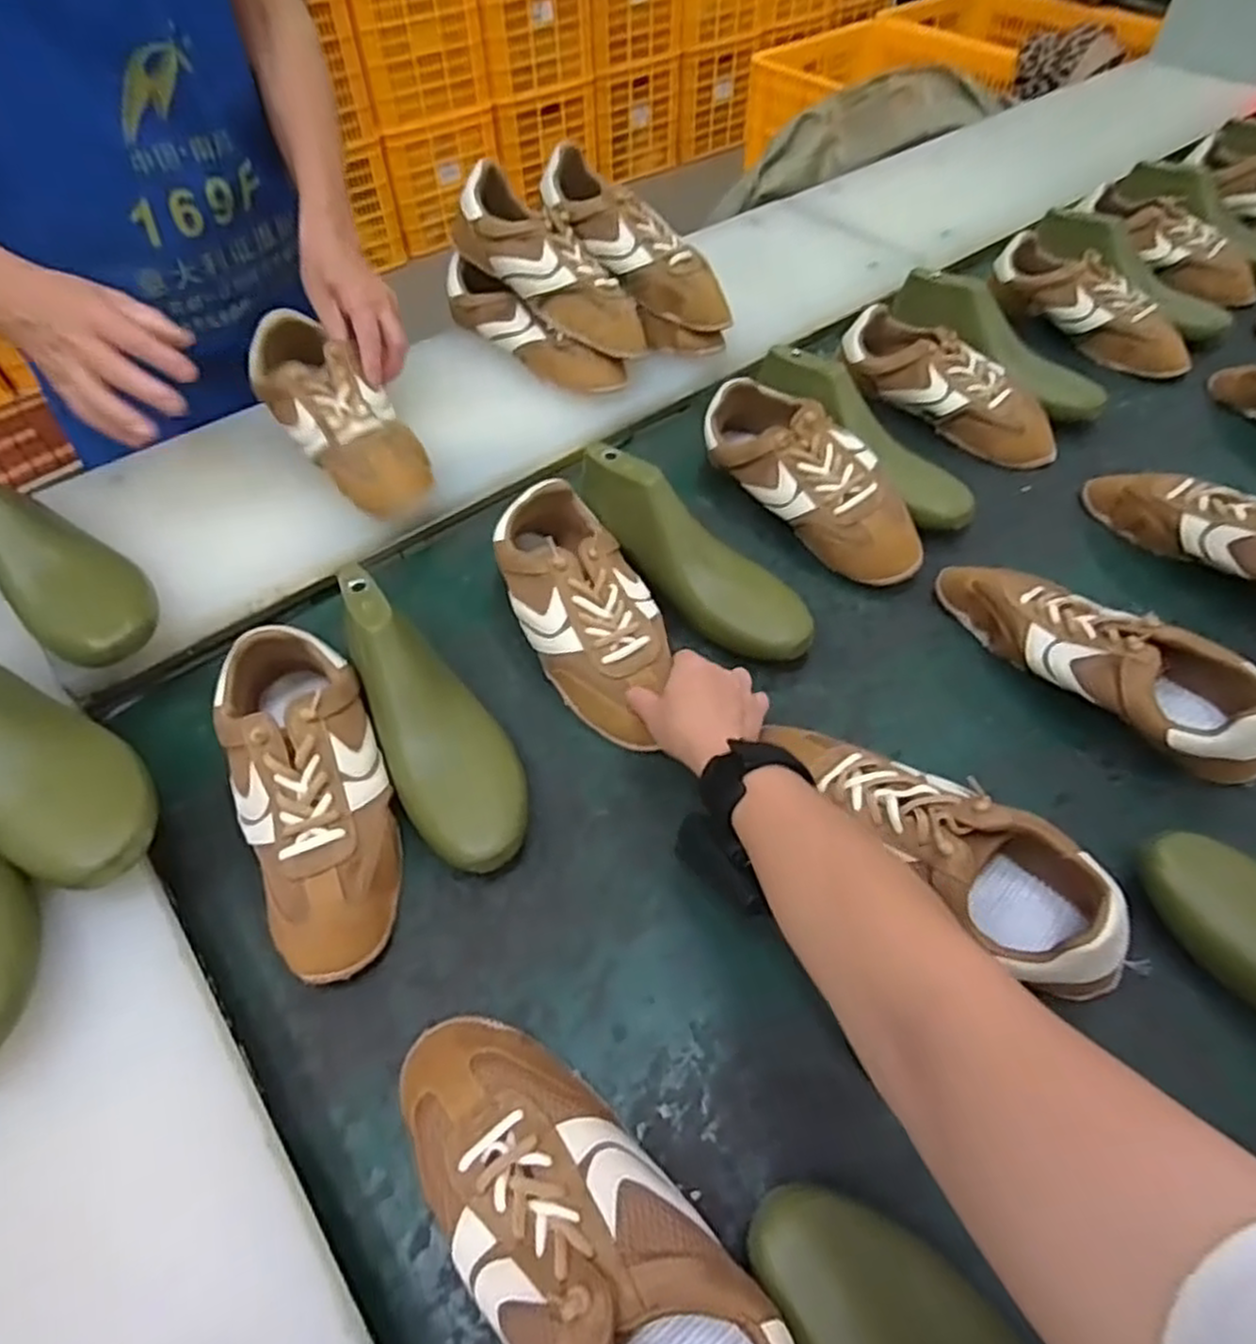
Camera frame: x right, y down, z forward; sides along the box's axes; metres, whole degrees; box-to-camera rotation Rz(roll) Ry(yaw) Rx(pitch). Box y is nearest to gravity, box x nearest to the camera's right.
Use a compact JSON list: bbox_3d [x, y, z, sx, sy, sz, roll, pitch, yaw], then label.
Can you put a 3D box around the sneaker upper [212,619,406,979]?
[{"bbox_3d":[-0.216,0.073,0.509,0.094,0.073,0.246,-21,55,-13],"label":"sneaker upper"}]

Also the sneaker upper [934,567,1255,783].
[{"bbox_3d":[0.355,-0.014,0.570,0.081,0.076,0.251,-36,60,-22],"label":"sneaker upper"}]

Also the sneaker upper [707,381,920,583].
[{"bbox_3d":[0.169,-0.176,0.686,0.091,0.078,0.241,-34,59,-21],"label":"sneaker upper"}]

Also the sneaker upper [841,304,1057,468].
[{"bbox_3d":[0.337,-0.300,0.780,0.230,0.078,0.087,35,62,25],"label":"sneaker upper"}]

